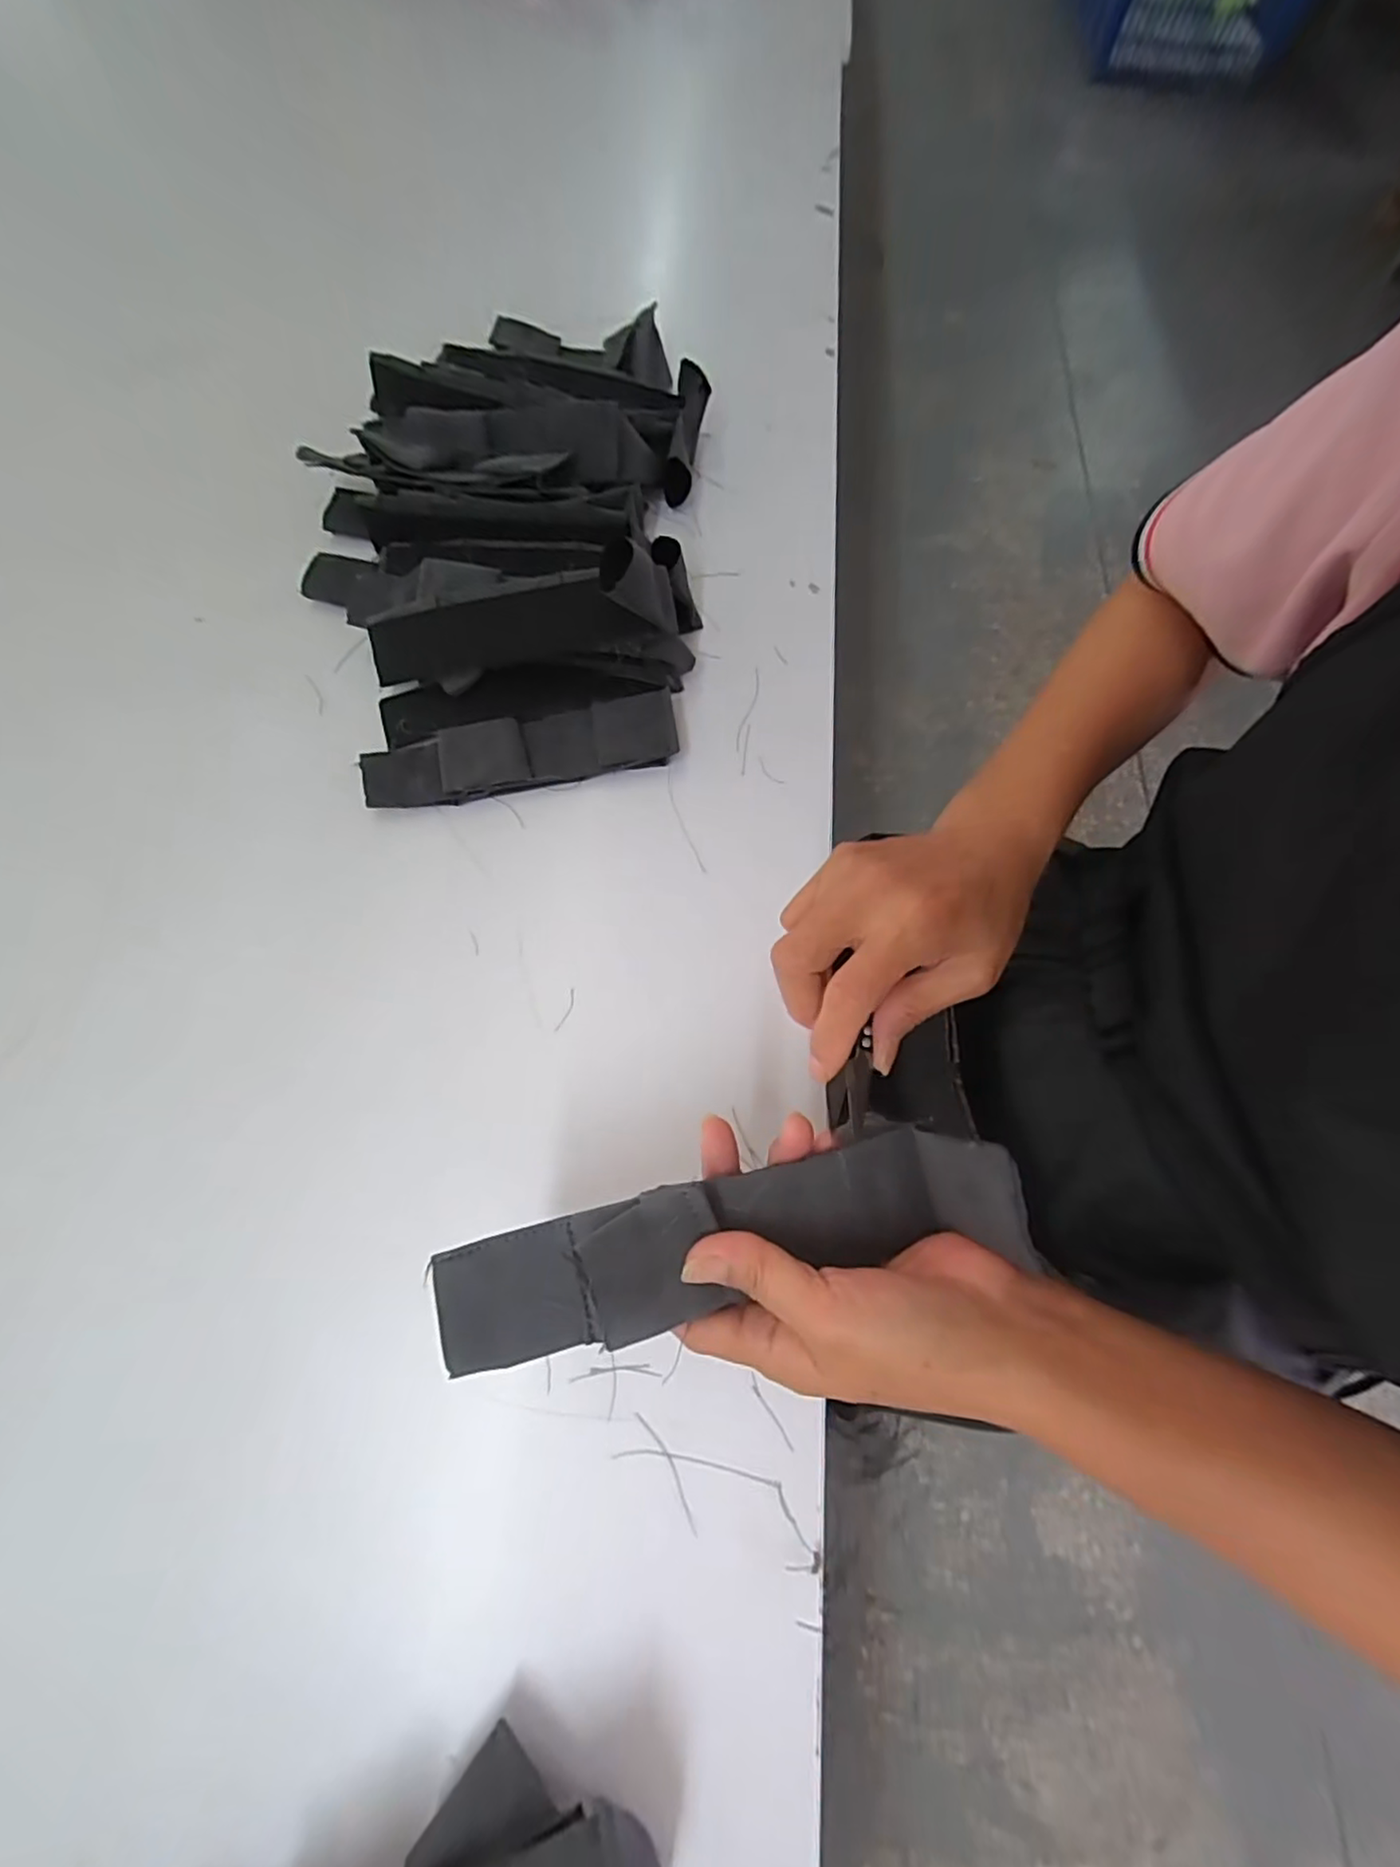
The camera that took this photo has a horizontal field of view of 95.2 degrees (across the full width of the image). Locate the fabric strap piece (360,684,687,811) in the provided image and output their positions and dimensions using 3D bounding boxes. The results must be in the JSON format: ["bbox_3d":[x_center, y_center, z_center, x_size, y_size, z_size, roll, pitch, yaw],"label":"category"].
[{"bbox_3d":[-0.113,-0.116,0.408,0.194,0.020,0.049,-10,71,-5],"label":"fabric strap piece"}]

